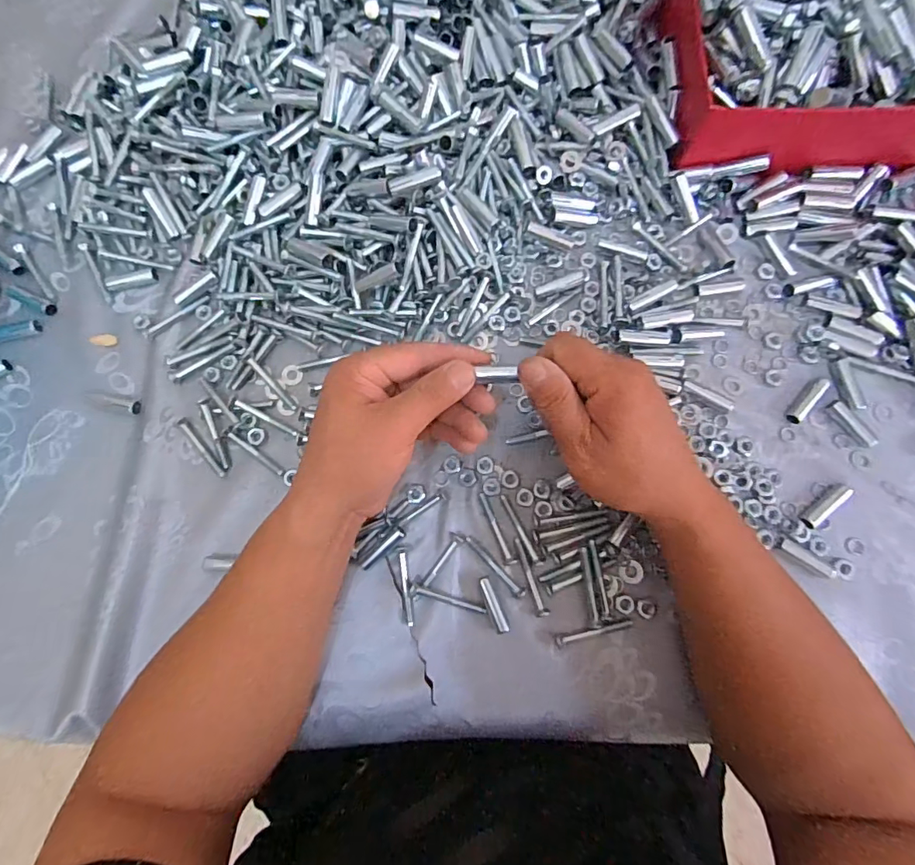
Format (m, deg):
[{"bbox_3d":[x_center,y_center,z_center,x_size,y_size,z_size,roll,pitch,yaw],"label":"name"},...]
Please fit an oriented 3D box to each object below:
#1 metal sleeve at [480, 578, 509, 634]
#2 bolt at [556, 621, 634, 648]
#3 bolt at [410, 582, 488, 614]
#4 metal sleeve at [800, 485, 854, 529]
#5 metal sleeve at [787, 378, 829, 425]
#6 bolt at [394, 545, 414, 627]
[{"bbox_3d":[0.026,0.122,0.355,0.008,0.009,0.038,-22,80,-2],"label":"metal sleeve"},{"bbox_3d":[0.096,0.139,0.351,0.054,0.006,0.009,-18,80,-2],"label":"bolt"},{"bbox_3d":[-0.006,0.118,0.355,0.055,0.011,0.009,12,81,4],"label":"bolt"},{"bbox_3d":[0.267,0.054,0.361,0.042,0.009,0.013,-41,82,-5],"label":"metal sleeve"},{"bbox_3d":[0.264,-0.024,0.376,0.011,0.007,0.042,43,84,8],"label":"metal sleeve"},{"bbox_3d":[-0.036,0.109,0.359,0.010,0.006,0.057,-10,80,0],"label":"bolt"}]

